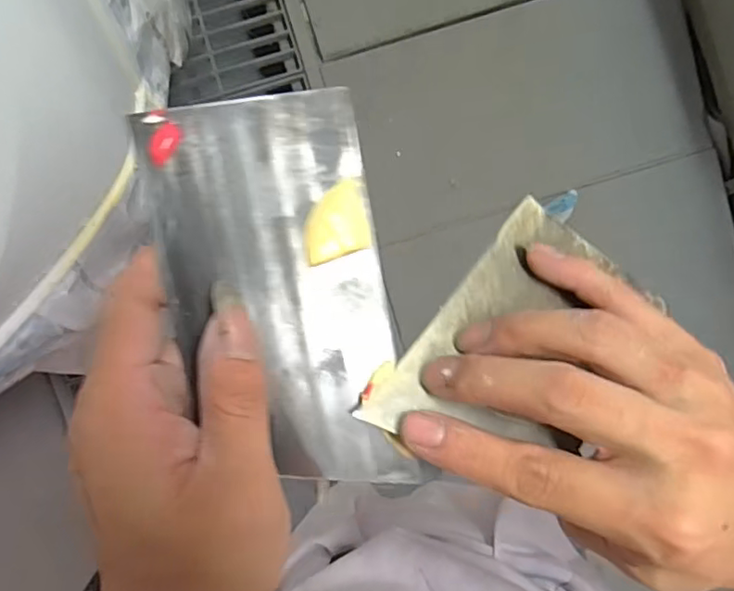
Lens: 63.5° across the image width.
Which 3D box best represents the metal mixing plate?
[{"bbox_3d":[-0.029,0.002,0.210,0.073,0.004,0.140,-12,95,-12],"label":"metal mixing plate"}]

